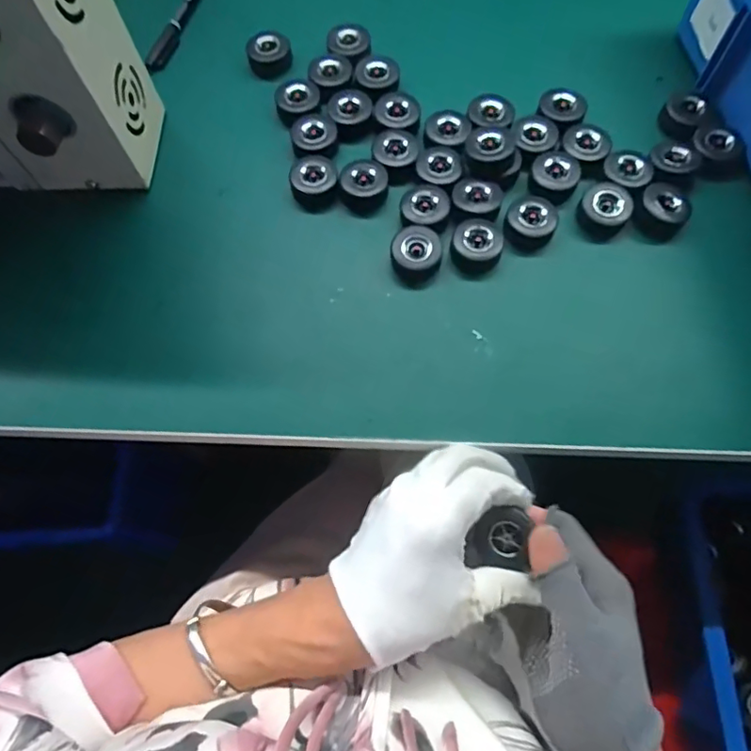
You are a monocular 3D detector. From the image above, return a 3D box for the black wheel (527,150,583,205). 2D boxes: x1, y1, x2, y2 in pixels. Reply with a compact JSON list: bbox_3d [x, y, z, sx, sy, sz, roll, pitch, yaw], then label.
[{"bbox_3d":[0.140,-0.155,0.426,0.037,0.021,0.035,-1,71,2],"label":"black wheel"}]

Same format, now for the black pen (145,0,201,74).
[{"bbox_3d":[-0.176,-0.334,0.504,0.014,0.013,0.142,17,73,8],"label":"black pen"}]

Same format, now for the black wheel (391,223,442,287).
[{"bbox_3d":[0.030,-0.089,0.402,0.036,0.017,0.041,9,72,5],"label":"black wheel"}]

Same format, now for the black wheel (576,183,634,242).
[{"bbox_3d":[0.173,-0.125,0.413,0.036,0.022,0.036,25,74,10],"label":"black wheel"}]

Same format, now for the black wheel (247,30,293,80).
[{"bbox_3d":[-0.092,-0.282,0.477,0.037,0.023,0.037,-1,71,2],"label":"black wheel"}]

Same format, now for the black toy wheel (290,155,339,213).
[{"bbox_3d":[-0.048,-0.152,0.430,0.036,0.023,0.033,-2,71,2],"label":"black toy wheel"}]

